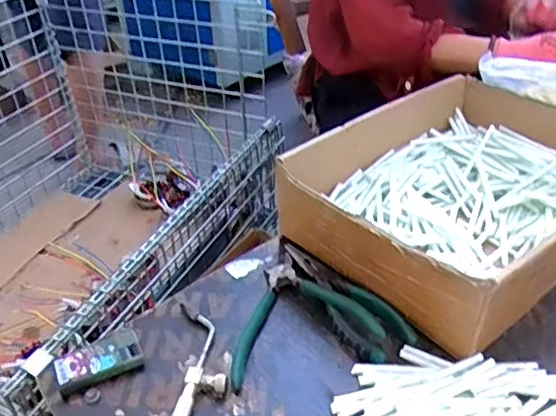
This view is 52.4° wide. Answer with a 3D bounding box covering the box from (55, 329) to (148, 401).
[{"bbox_3d":[-0.146,0.124,0.461,0.068,0.017,0.039,-22,40,-27],"label":"box"}]

